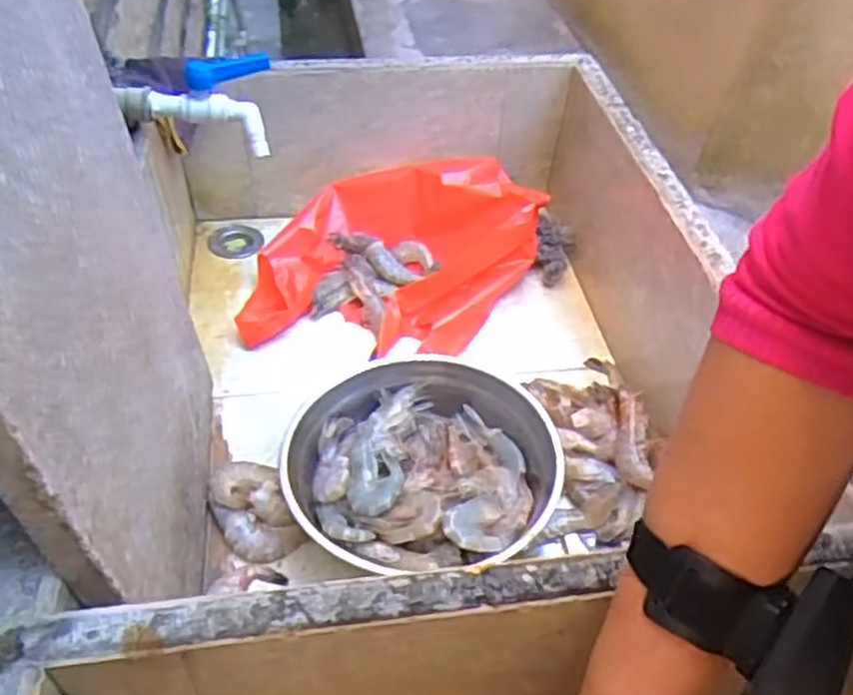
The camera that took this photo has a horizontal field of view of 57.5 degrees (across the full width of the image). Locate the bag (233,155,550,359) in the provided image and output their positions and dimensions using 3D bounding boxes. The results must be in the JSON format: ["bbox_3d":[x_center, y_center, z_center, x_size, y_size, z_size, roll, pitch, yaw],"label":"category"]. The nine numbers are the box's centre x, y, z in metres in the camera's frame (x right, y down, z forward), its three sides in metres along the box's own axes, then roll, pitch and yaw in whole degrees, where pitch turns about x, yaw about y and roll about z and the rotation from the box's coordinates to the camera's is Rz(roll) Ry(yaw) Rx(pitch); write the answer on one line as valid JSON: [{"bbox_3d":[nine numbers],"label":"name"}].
[{"bbox_3d":[-0.030,-0.106,0.844,0.299,0.095,0.260,8,44,1],"label":"bag"}]

